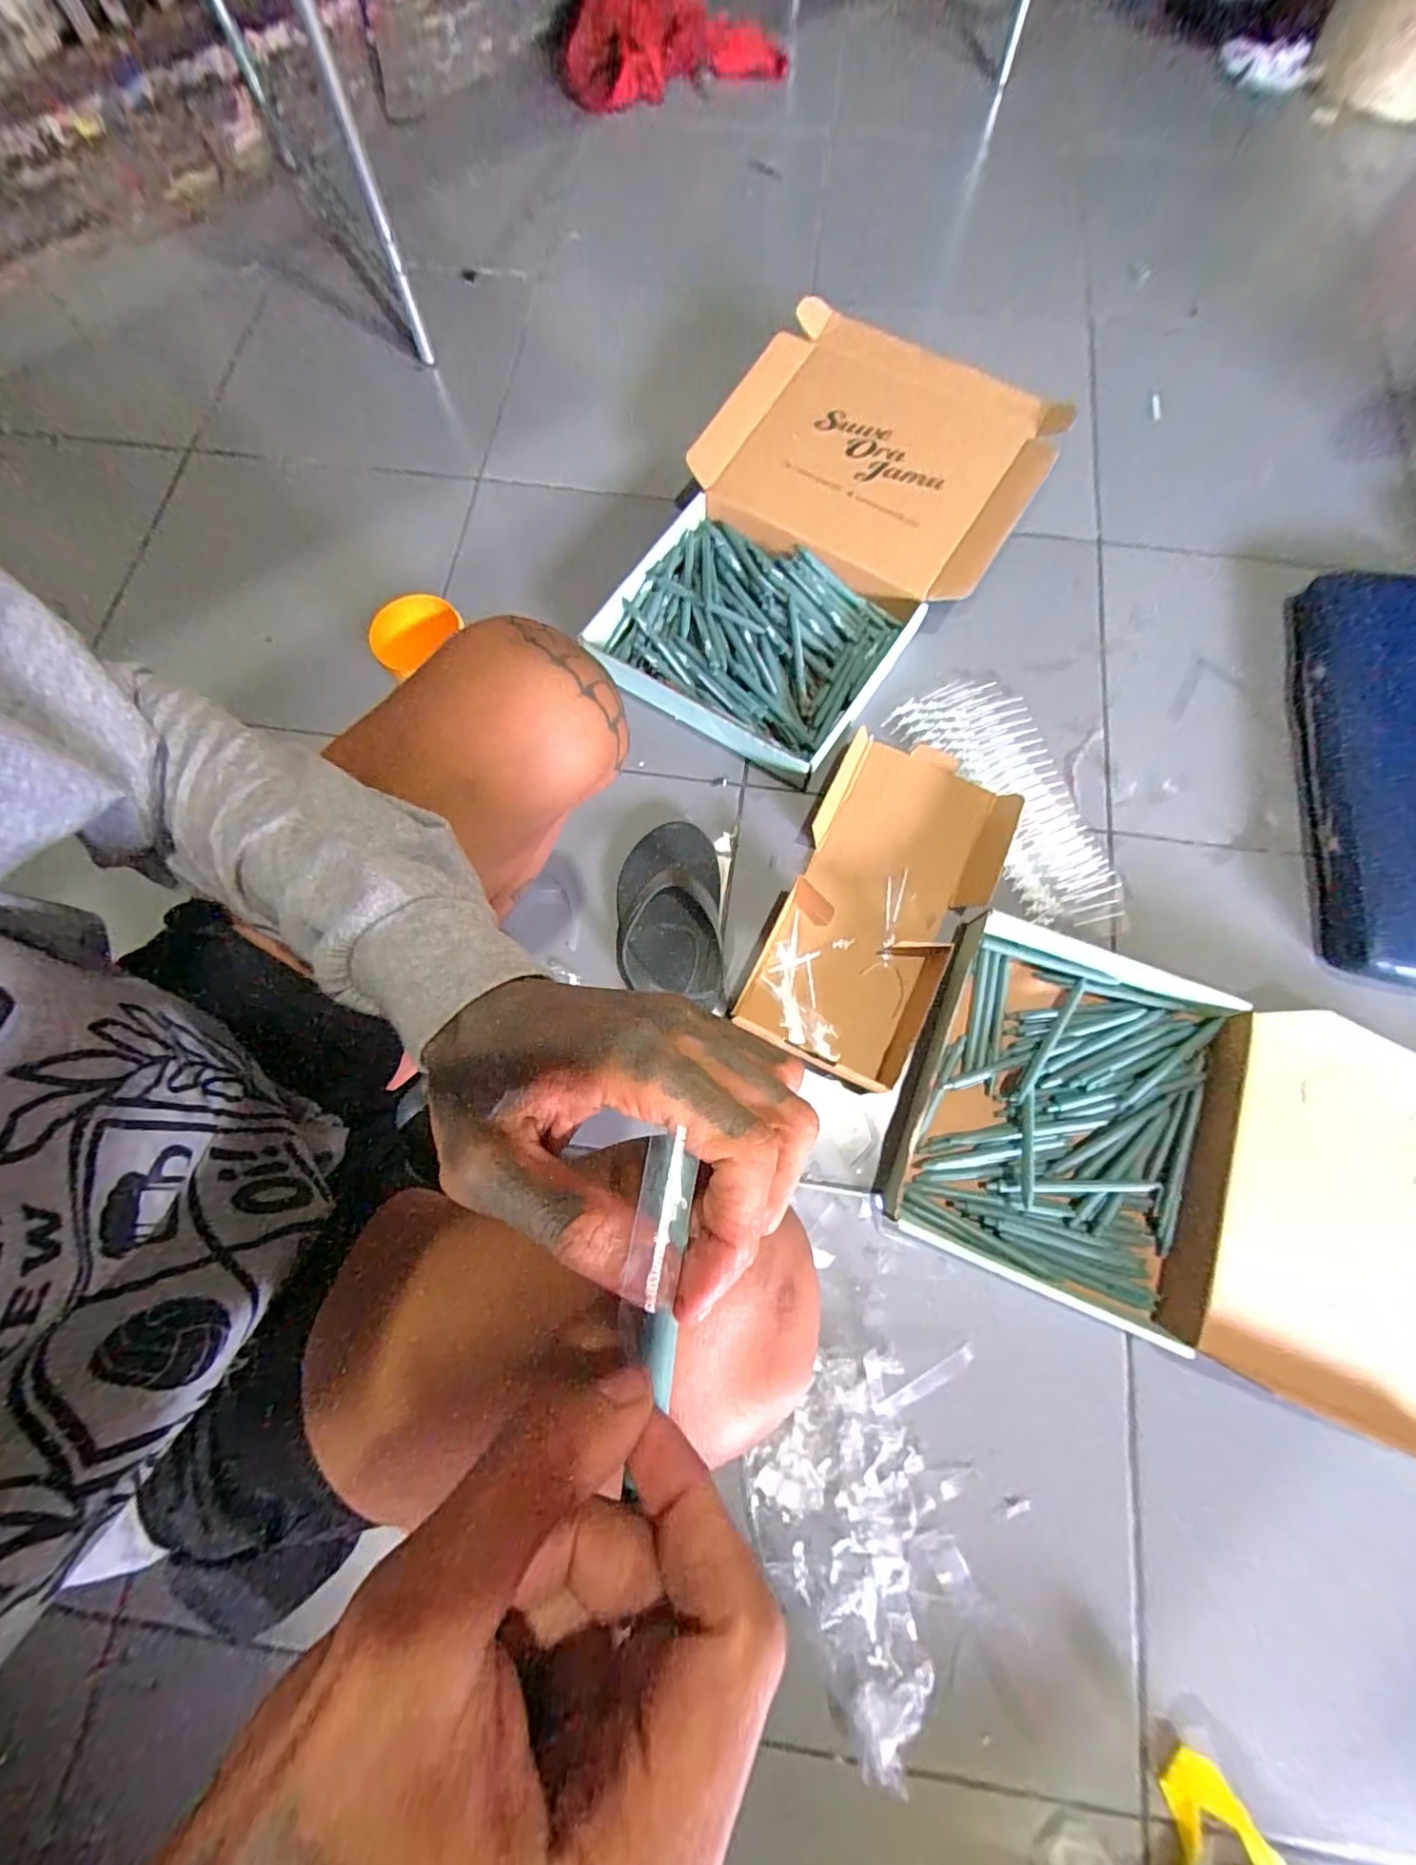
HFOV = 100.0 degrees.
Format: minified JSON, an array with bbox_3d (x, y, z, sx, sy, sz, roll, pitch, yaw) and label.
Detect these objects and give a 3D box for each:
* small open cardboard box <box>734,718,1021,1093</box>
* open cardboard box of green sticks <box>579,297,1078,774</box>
[{"bbox_3d":[0.177,-0.040,0.604,0.193,0.044,0.359,27,77,8],"label":"small open cardboard box"},{"bbox_3d":[0.126,-0.461,0.683,0.361,0.098,0.527,34,80,7],"label":"open cardboard box of green sticks"}]

